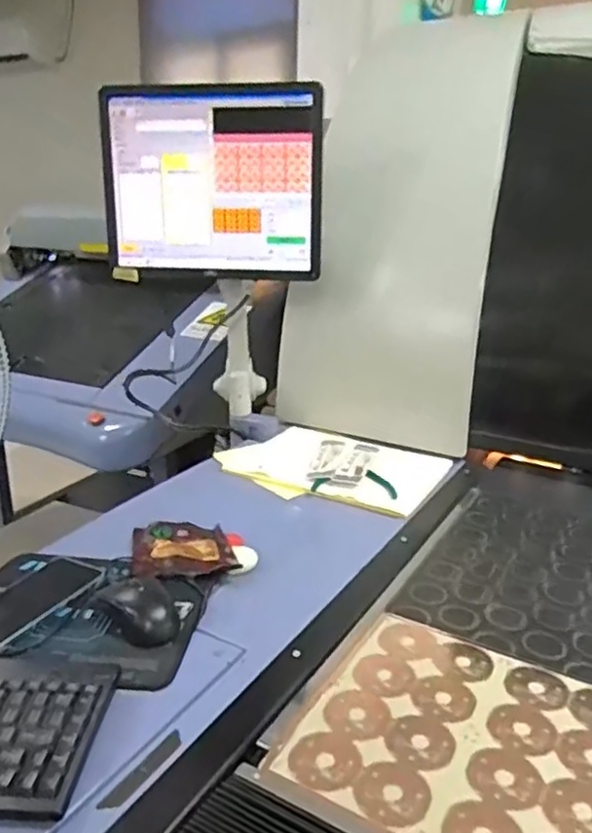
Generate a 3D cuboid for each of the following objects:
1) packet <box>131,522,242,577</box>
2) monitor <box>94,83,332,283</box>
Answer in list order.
[{"bbox_3d":[-0.143,0.160,0.841,0.122,0.019,0.154,-4,20,-15],"label":"packet"},{"bbox_3d":[-0.141,-0.390,1.124,0.371,0.302,0.040,5,21,9],"label":"monitor"}]

